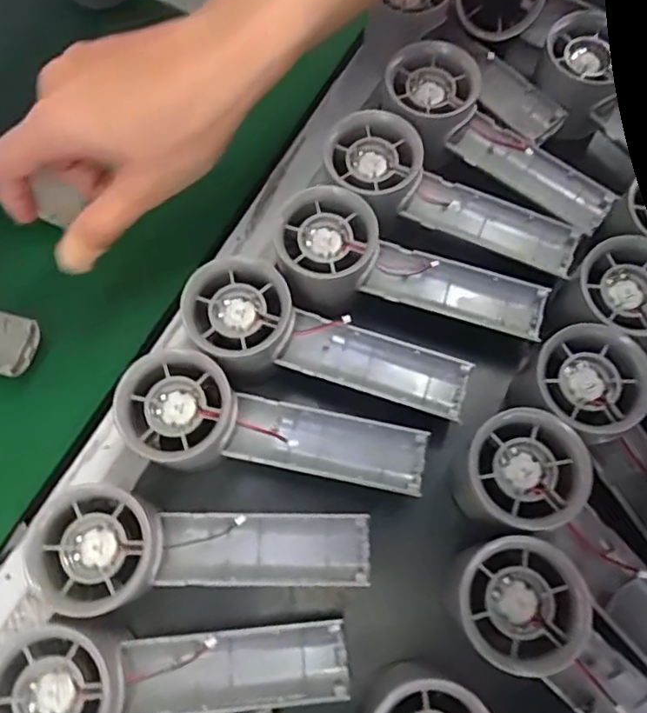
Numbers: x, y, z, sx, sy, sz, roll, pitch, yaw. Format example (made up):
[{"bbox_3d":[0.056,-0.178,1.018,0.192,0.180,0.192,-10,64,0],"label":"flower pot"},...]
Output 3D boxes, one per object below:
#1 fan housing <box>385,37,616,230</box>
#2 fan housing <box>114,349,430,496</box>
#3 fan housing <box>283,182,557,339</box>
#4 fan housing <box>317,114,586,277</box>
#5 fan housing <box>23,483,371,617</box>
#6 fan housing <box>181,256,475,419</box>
[{"bbox_3d":[0.105,-0.133,0.374,0.158,0.049,0.057,37,72,-3],"label":"fan housing"},{"bbox_3d":[-0.026,0.040,0.307,0.159,0.027,0.056,14,69,-9],"label":"fan housing"},{"bbox_3d":[0.051,-0.053,0.331,0.153,0.033,0.054,10,71,4],"label":"fan housing"},{"bbox_3d":[0.075,-0.091,0.350,0.155,0.030,0.053,25,70,-5],"label":"fan housing"},{"bbox_3d":[-0.057,0.097,0.296,0.161,0.058,0.057,-1,71,0],"label":"fan housing"},{"bbox_3d":[0.000,-0.001,0.313,0.155,0.033,0.057,21,72,7],"label":"fan housing"}]

